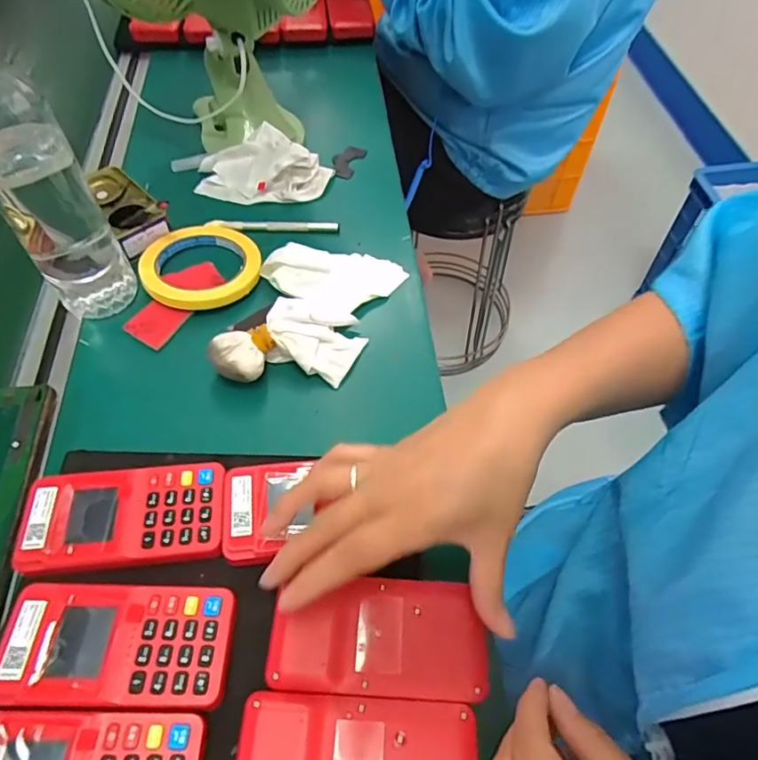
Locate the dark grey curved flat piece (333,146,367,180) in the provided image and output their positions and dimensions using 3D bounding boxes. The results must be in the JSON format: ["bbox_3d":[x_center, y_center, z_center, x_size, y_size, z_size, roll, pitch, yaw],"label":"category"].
[{"bbox_3d":[-0.035,-0.235,0.572,0.026,0.009,0.051,19,58,12],"label":"dark grey curved flat piece"}]

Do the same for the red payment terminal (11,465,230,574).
[{"bbox_3d":[-0.160,0.088,0.341,0.121,0.024,0.064,-6,56,-5],"label":"red payment terminal"}]

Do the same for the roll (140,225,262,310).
[{"bbox_3d":[-0.158,-0.104,0.472,0.099,0.016,0.099,0,56,0],"label":"roll"}]

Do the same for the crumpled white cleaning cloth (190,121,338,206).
[{"bbox_3d":[-0.117,-0.217,0.549,0.128,0.041,0.085,13,57,8],"label":"crumpled white cleaning cloth"}]

